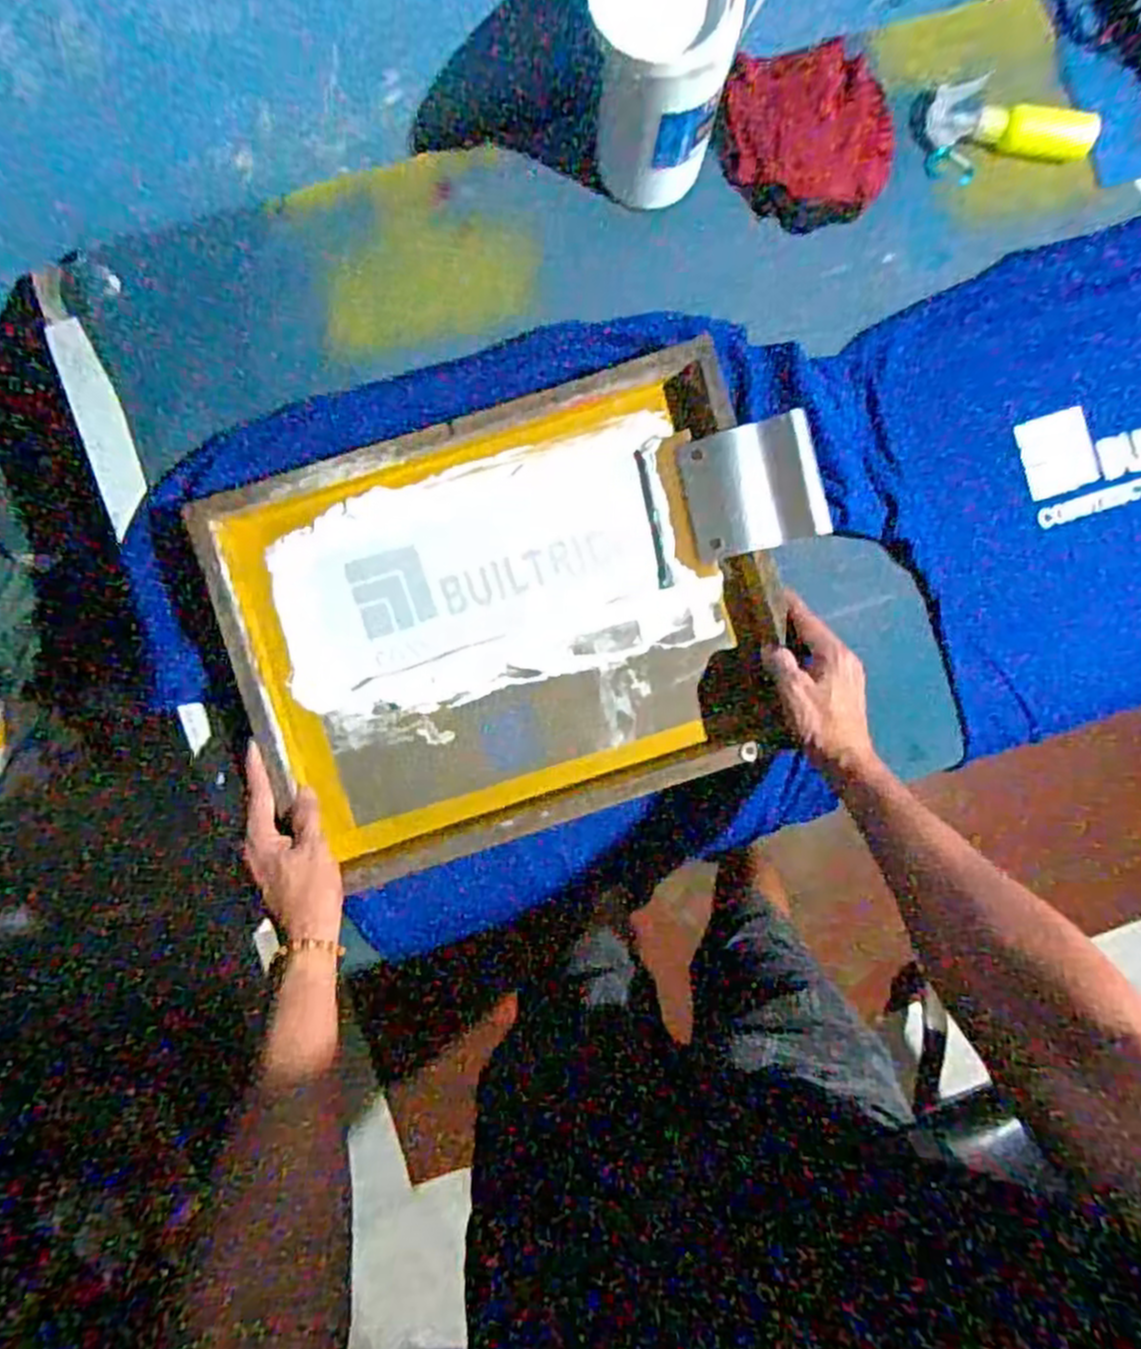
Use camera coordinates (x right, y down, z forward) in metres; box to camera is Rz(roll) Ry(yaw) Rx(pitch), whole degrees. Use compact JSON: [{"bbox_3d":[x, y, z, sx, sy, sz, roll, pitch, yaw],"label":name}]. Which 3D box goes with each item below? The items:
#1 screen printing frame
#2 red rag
[{"bbox_3d":[-0.054,-0.045,0.649,0.440,0.056,0.347,-18,93,-2],"label":"screen printing frame"},{"bbox_3d":[0.211,-0.480,0.674,0.146,0.021,0.163,-14,93,-2],"label":"red rag"}]

